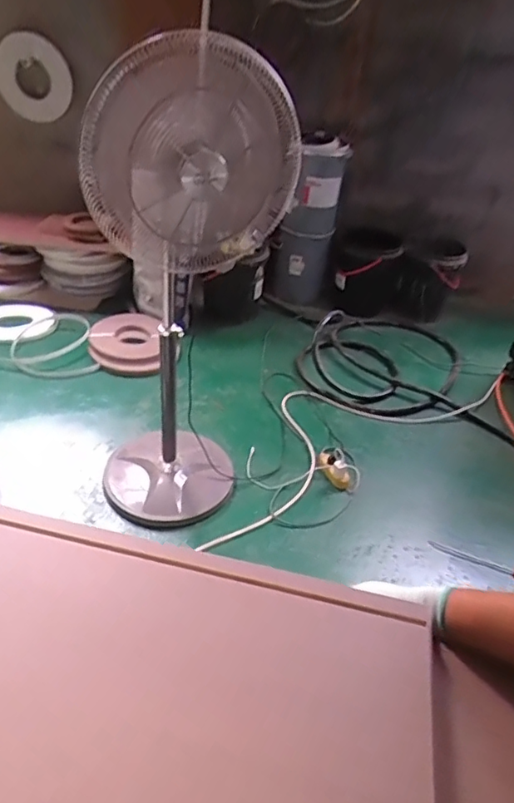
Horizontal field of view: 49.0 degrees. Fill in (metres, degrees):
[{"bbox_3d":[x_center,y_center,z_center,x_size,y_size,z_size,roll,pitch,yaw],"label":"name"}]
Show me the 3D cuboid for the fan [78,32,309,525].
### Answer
[{"bbox_3d":[-0.193,-0.213,1.537,0.494,1.277,0.354,0,38,-8],"label":"fan"}]

